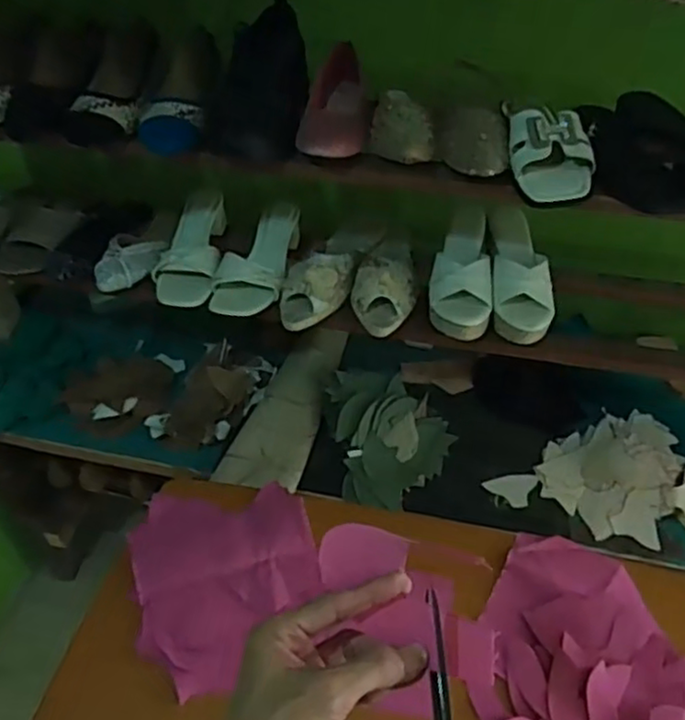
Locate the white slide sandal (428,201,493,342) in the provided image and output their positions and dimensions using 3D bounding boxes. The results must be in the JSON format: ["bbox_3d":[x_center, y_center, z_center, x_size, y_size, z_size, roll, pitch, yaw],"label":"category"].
[{"bbox_3d":[0.172,-0.127,0.963,0.081,0.062,0.229,9,46,10],"label":"white slide sandal"}]

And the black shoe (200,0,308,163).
[{"bbox_3d":[-0.097,-0.350,0.827,0.109,0.078,0.239,7,66,9],"label":"black shoe"}]

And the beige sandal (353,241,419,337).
[{"bbox_3d":[0.063,-0.129,0.984,0.089,0.063,0.218,4,45,5],"label":"beige sandal"}]

